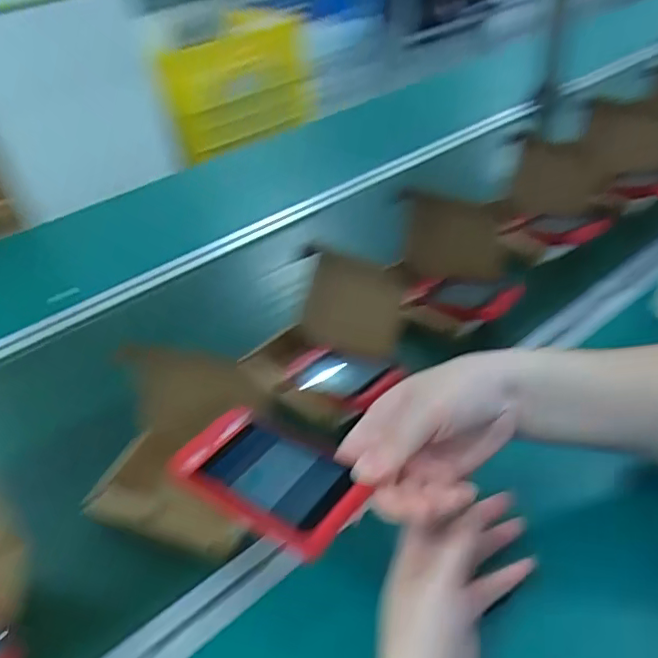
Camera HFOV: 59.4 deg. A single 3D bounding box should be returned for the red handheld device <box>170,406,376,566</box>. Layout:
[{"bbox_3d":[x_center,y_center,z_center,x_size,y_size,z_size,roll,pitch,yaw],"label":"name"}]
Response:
[{"bbox_3d":[-0.039,0.087,0.349,0.121,0.018,0.063,23,48,32],"label":"red handheld device"}]

